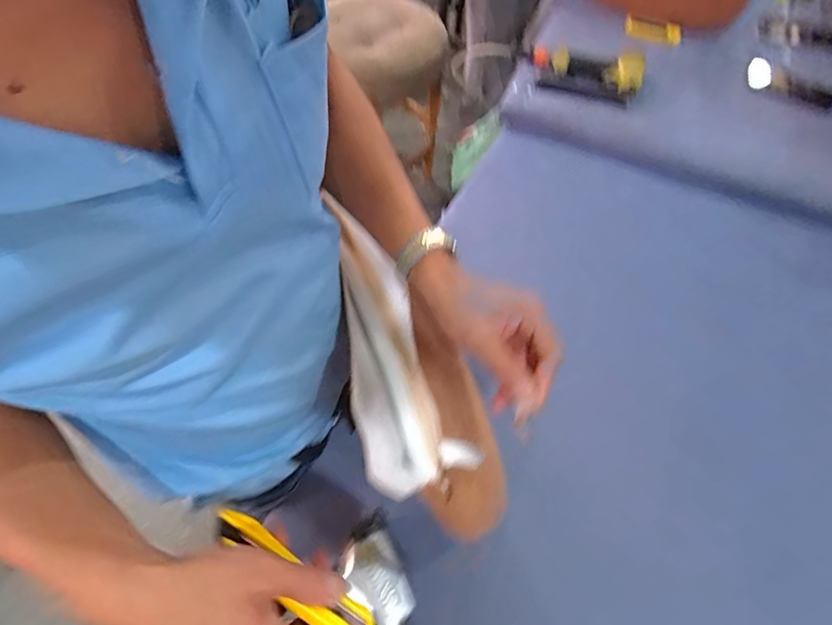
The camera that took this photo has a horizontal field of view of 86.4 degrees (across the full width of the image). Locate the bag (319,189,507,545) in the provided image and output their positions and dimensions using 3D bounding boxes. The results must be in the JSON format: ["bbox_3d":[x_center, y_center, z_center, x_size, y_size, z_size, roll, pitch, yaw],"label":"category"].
[{"bbox_3d":[-0.013,0.043,0.406,0.109,0.035,0.318,-19,67,-14],"label":"bag"}]

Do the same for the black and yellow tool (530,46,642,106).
[{"bbox_3d":[0.342,-0.488,0.900,0.215,0.041,0.140,22,61,10],"label":"black and yellow tool"}]

